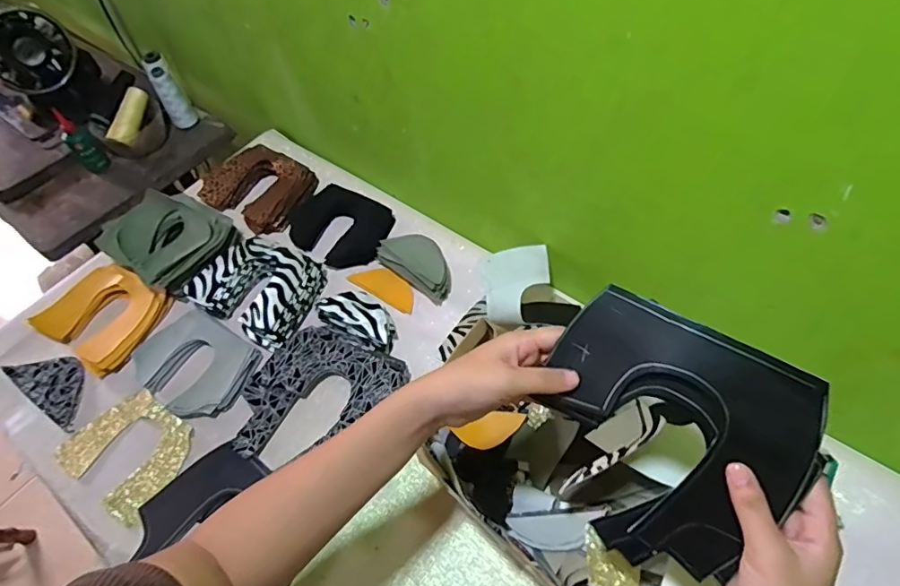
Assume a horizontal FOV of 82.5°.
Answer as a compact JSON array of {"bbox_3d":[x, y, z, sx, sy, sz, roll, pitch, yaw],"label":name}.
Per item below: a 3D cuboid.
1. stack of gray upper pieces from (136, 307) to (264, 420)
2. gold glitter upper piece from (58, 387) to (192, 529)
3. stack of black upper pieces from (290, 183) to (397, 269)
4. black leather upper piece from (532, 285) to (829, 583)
[{"bbox_3d":[-0.346,0.094,0.695,0.174,0.027,0.120,30,63,21],"label":"stack of gray upper pieces"},{"bbox_3d":[-0.403,0.197,0.645,0.149,0.013,0.122,30,67,19],"label":"gold glitter upper piece"},{"bbox_3d":[-0.177,-0.105,0.816,0.167,0.036,0.125,26,62,20],"label":"stack of black upper pieces"},{"bbox_3d":[0.142,0.111,0.366,0.165,0.192,0.021,27,25,22],"label":"black leather upper piece"}]

